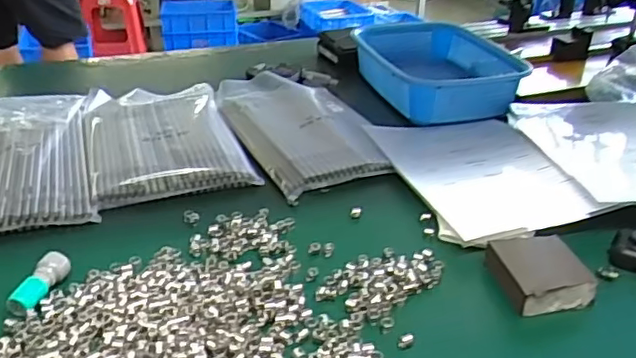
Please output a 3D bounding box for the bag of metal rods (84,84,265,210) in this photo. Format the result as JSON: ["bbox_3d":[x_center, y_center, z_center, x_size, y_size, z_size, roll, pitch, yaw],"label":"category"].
[{"bbox_3d":[-0.210,-0.061,0.814,0.184,0.019,0.321,-11,30,-17],"label":"bag of metal rods"}]

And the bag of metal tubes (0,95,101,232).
[{"bbox_3d":[-0.374,-0.029,0.722,0.186,0.038,0.317,-11,30,-18],"label":"bag of metal tubes"}]

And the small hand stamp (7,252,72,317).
[{"bbox_3d":[-0.237,0.089,0.518,0.022,0.021,0.063,8,30,16],"label":"small hand stamp"}]

